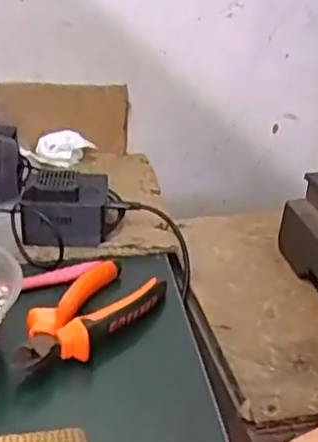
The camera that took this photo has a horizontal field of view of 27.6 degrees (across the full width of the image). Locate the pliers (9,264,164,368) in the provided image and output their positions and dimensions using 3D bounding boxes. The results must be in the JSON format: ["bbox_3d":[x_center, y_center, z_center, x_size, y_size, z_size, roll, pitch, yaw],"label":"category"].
[{"bbox_3d":[-0.055,0.071,0.494,0.061,0.024,0.139,19,32,26],"label":"pliers"}]

